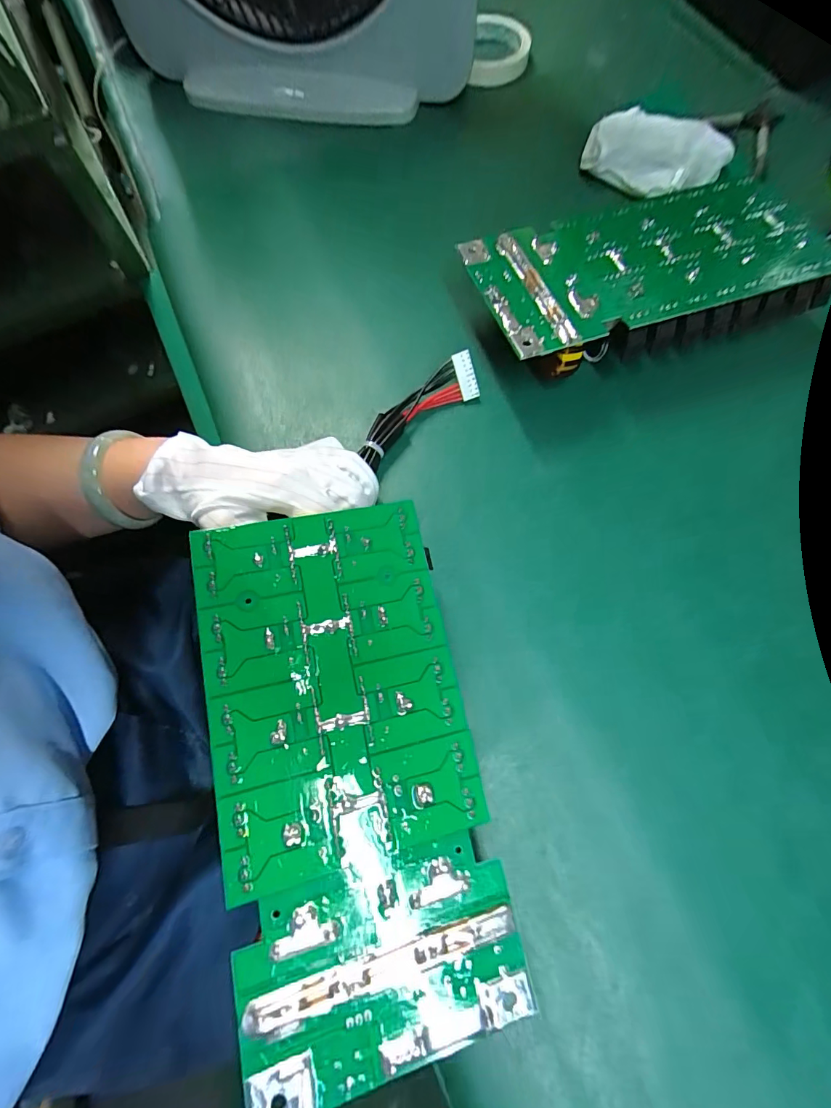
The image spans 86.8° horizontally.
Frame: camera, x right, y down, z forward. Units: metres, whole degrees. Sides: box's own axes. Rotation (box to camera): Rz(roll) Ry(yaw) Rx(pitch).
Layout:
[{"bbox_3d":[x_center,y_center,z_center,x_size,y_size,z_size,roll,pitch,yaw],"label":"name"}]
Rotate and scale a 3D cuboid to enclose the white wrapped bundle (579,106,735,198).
[{"bbox_3d":[0.231,-0.389,0.426,0.129,0.023,0.083,25,74,9],"label":"white wrapped bundle"}]

